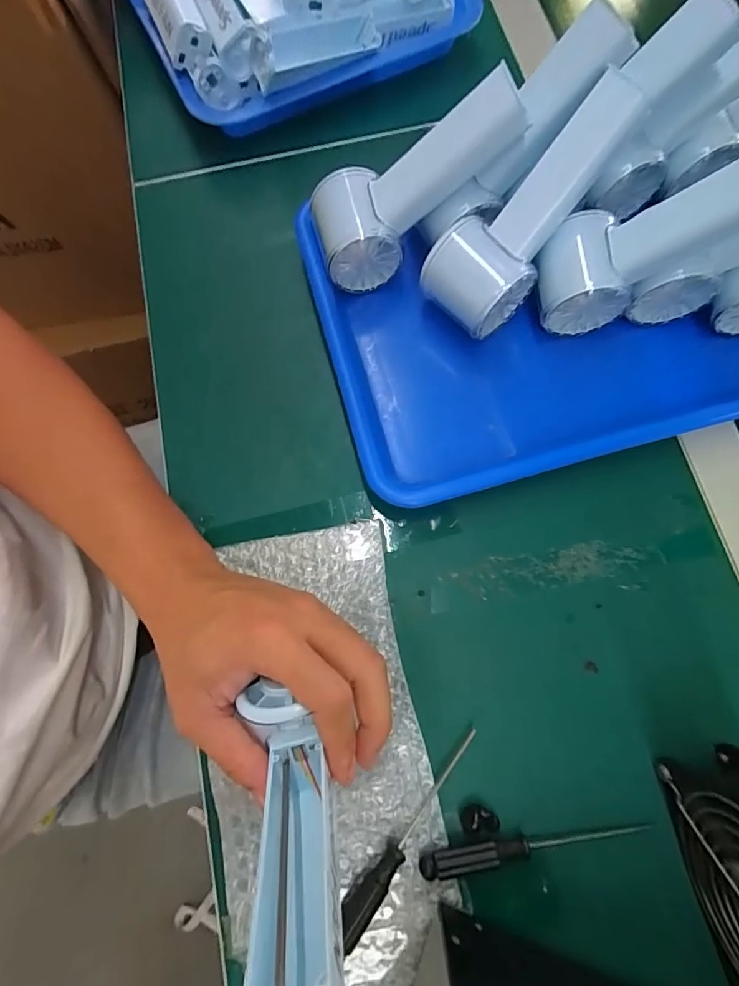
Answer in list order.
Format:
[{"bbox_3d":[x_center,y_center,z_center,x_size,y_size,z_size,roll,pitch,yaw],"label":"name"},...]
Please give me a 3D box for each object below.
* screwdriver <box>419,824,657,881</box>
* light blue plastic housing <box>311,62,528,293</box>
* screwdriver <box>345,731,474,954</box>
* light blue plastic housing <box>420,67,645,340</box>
[{"bbox_3d":[0.091,0.192,0.254,0.127,0.012,0.012,-8,75,-1],"label":"screwdriver"},{"bbox_3d":[0.026,-0.204,0.311,0.144,0.051,0.061,-30,72,26],"label":"light blue plastic housing"},{"bbox_3d":[0.023,0.186,0.257,0.016,0.014,0.120,39,79,10],"label":"screwdriver"},{"bbox_3d":[0.100,-0.176,0.297,0.061,0.043,0.149,48,116,14],"label":"light blue plastic housing"}]

